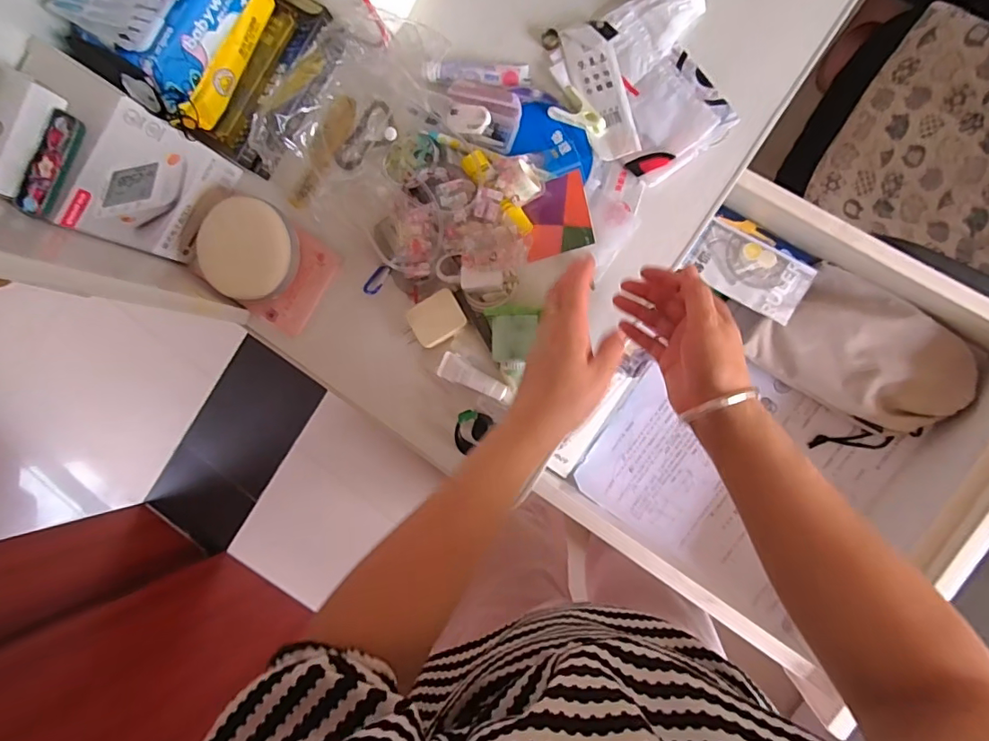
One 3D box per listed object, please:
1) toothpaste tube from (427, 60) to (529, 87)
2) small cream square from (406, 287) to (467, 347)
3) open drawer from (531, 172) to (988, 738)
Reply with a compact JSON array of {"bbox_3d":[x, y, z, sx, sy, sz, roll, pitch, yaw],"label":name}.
[{"bbox_3d":[-0.017,-0.316,0.535,0.106,0.021,0.028,3,89,10],"label":"toothpaste tube"},{"bbox_3d":[-0.060,-0.054,0.529,0.055,0.017,0.043,-36,83,7],"label":"small cream square"},{"bbox_3d":[0.330,0.060,0.564,0.370,0.118,0.409,33,94,9],"label":"open drawer"}]

